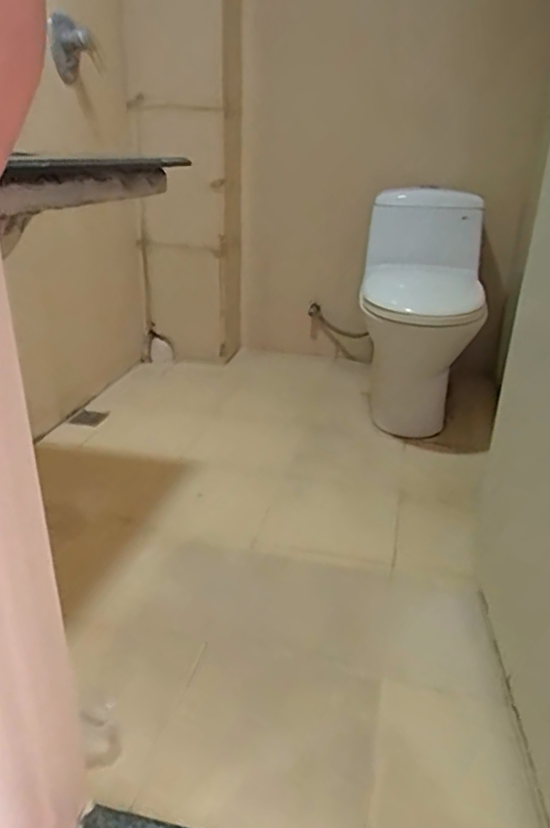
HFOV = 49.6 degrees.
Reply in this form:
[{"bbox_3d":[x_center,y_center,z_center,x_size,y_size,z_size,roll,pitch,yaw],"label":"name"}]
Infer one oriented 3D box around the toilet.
[{"bbox_3d":[0.435,-0.304,1.827,0.368,0.685,0.633,5,26,11],"label":"toilet"}]

